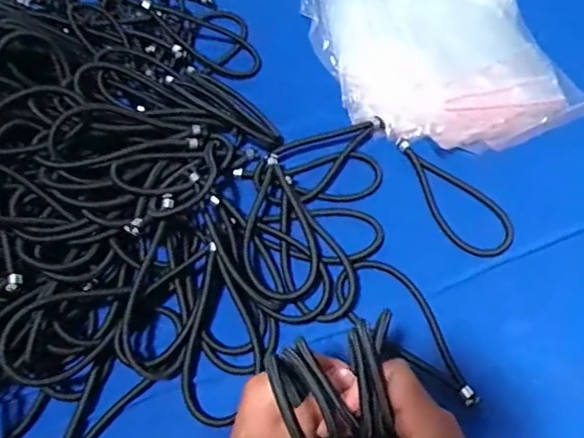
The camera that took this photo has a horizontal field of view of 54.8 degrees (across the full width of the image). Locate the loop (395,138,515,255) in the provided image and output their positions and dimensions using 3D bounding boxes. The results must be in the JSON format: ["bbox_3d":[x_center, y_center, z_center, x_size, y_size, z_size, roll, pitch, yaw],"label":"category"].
[{"bbox_3d":[0.176,-0.026,0.625,0.076,0.016,0.169,-30,63,-14],"label":"loop"}]

